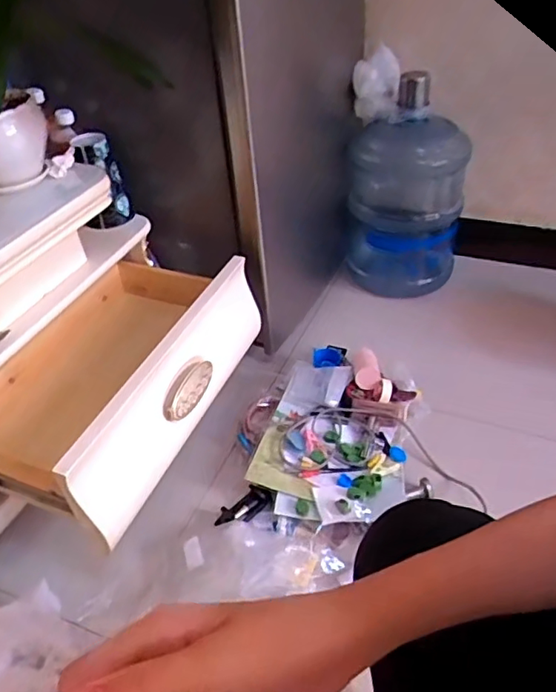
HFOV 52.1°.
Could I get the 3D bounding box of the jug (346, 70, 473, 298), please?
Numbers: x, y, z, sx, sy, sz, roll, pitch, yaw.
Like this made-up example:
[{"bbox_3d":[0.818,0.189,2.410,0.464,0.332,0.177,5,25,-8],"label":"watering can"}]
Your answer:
[{"bbox_3d":[0.295,-0.349,1.298,0.252,0.443,0.239,3,40,9],"label":"jug"}]

